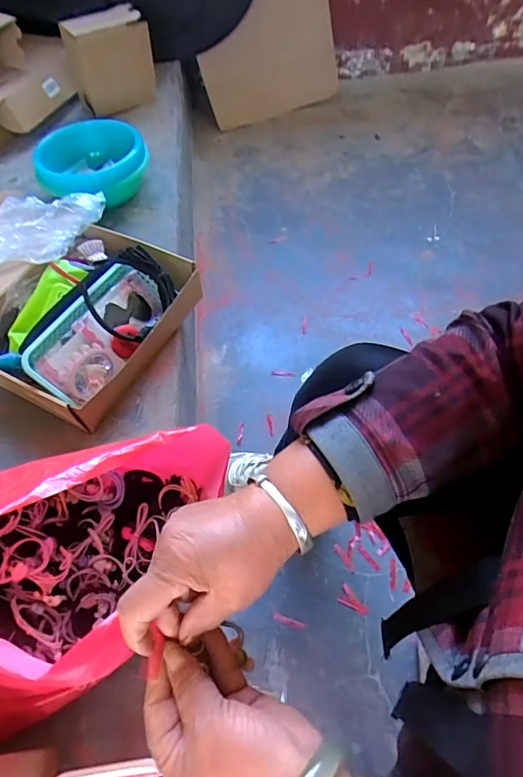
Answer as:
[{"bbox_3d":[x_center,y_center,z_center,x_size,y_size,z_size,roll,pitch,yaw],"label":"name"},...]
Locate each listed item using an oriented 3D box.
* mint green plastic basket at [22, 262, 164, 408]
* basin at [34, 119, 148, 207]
[{"bbox_3d":[-0.257,-0.095,0.750,0.129,0.093,0.267,14,58,12],"label":"mint green plastic basket"},{"bbox_3d":[-0.368,-0.483,1.033,0.176,0.118,0.219,31,64,22],"label":"basin"}]

